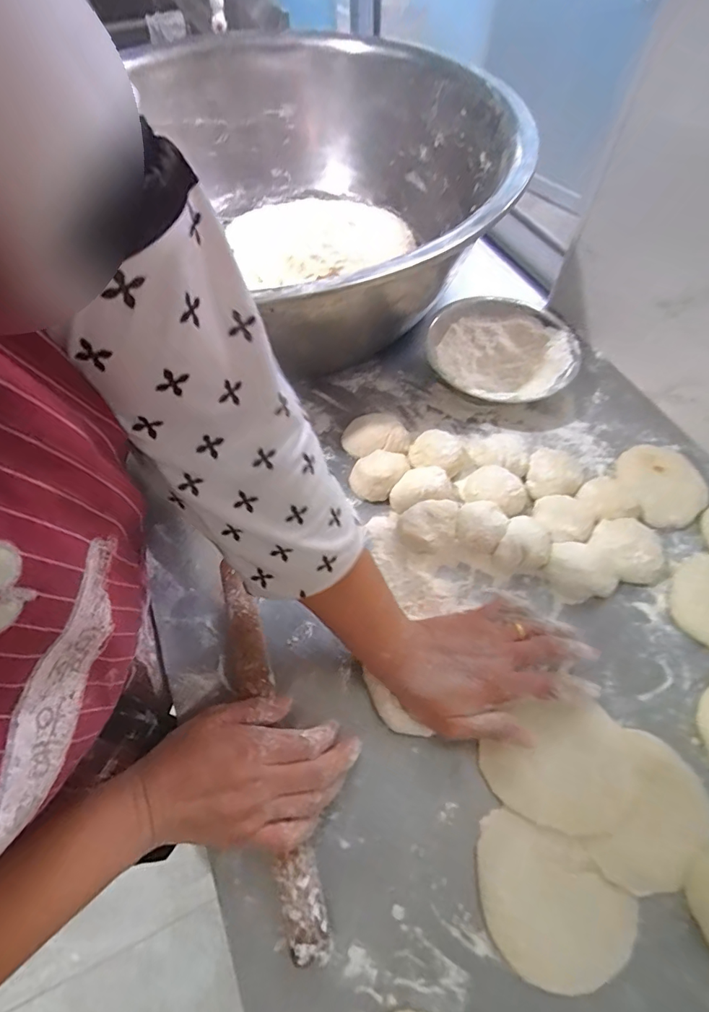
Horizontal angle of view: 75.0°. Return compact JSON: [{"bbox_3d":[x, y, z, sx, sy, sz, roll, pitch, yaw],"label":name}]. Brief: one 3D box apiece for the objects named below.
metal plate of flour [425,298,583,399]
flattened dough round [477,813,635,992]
[{"bbox_3d":[0.172,-0.180,0.554,0.166,0.057,0.167,-1,59,2],"label":"metal plate of flour"},{"bbox_3d":[0.134,0.271,0.312,0.105,0.011,0.081,19,61,13],"label":"flattened dough round"}]

